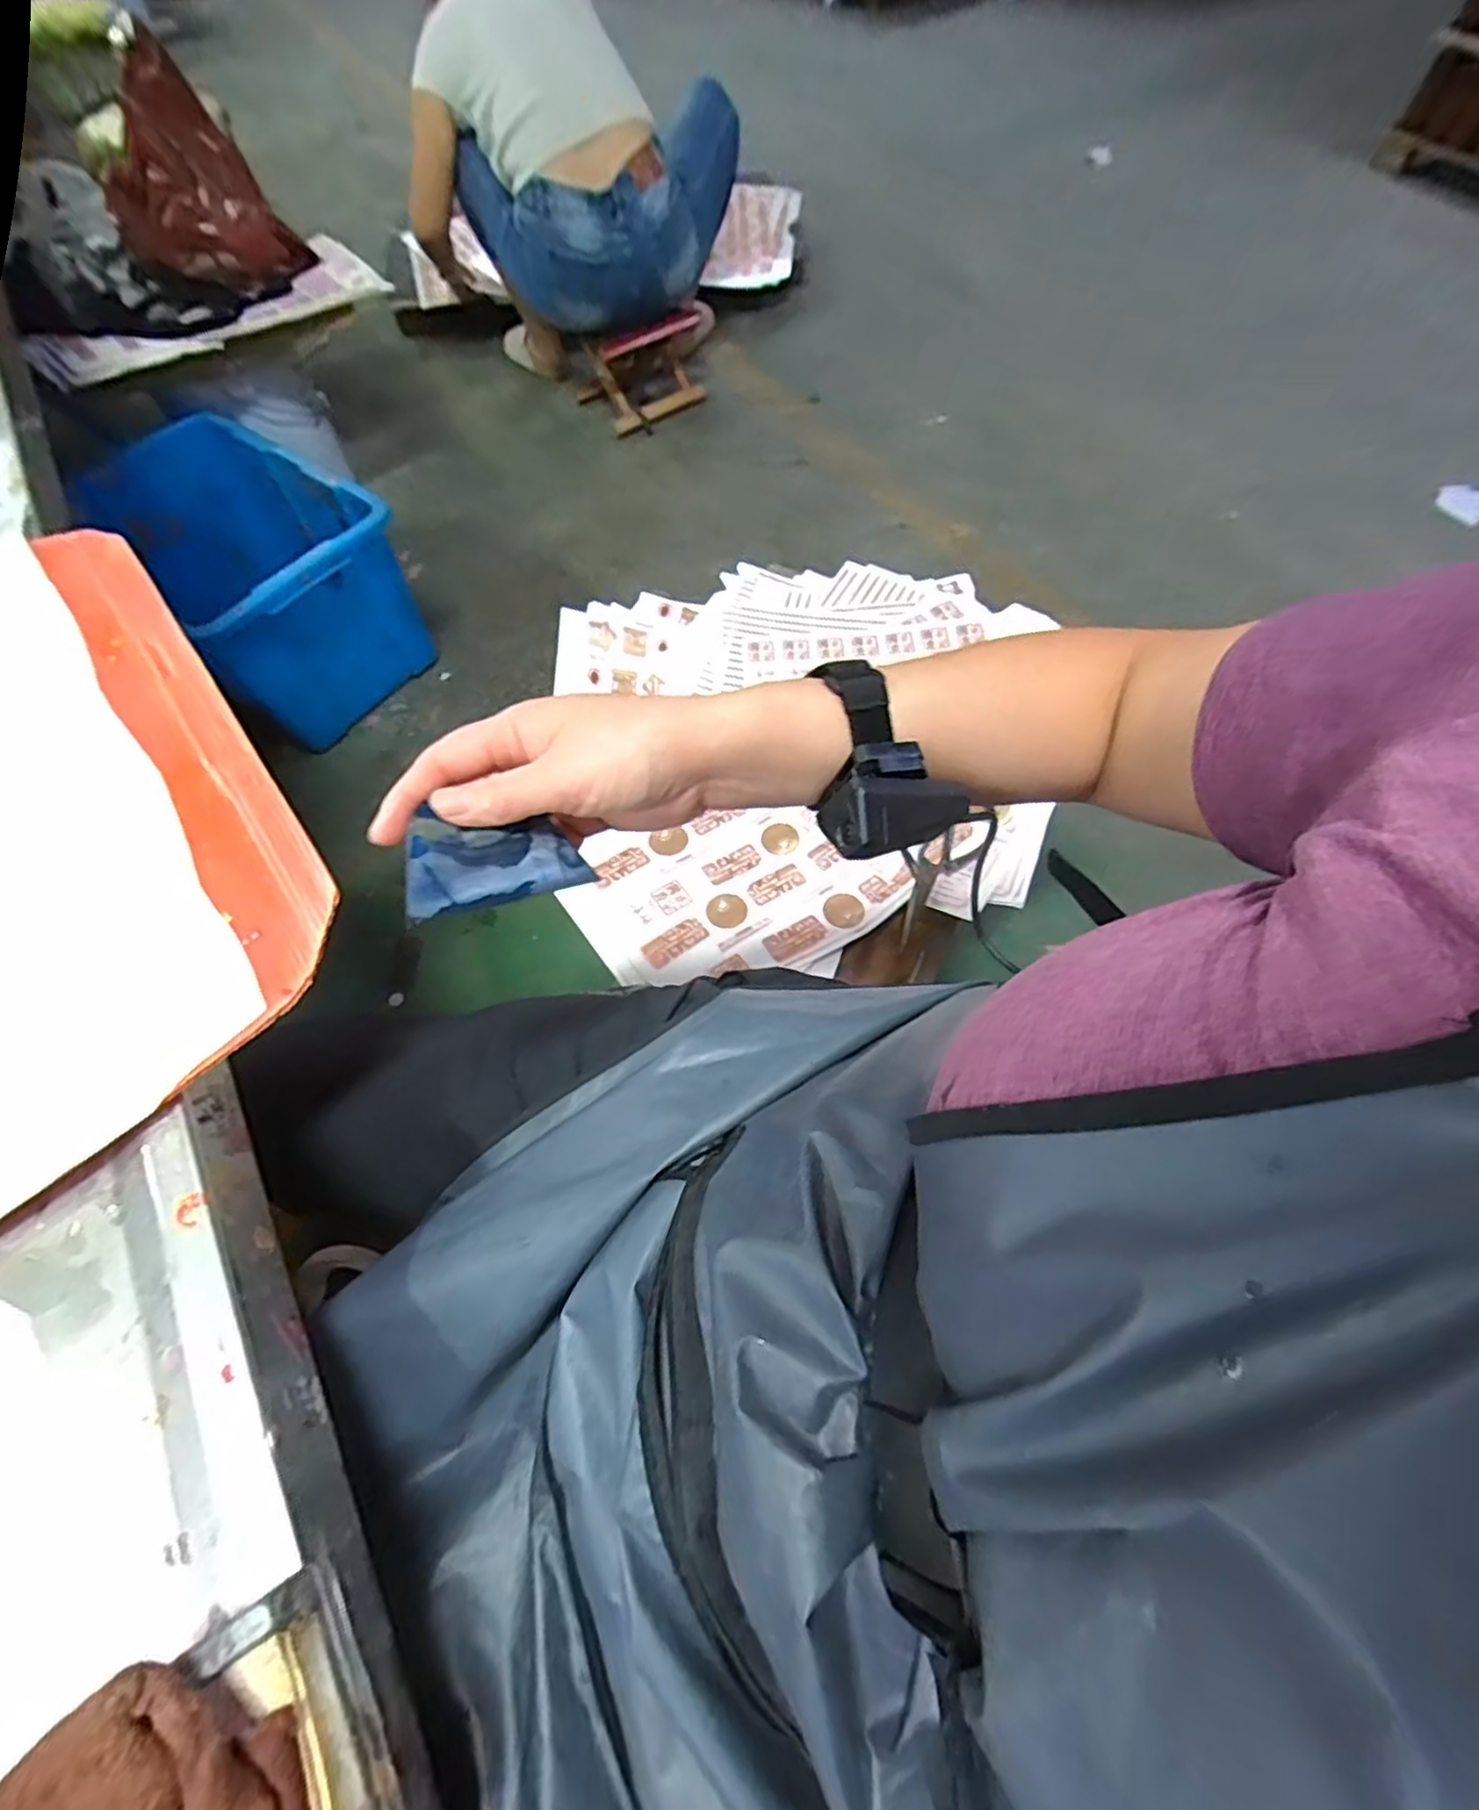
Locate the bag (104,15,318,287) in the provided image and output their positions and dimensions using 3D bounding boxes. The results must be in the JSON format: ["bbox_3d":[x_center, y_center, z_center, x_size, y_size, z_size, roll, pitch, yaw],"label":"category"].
[{"bbox_3d":[-0.925,-1.216,1.175,0.216,0.235,0.229,27,66,15],"label":"bag"}]

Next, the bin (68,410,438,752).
[{"bbox_3d":[-0.902,-0.608,1.276,0.633,0.283,0.332,33,68,17],"label":"bin"}]

